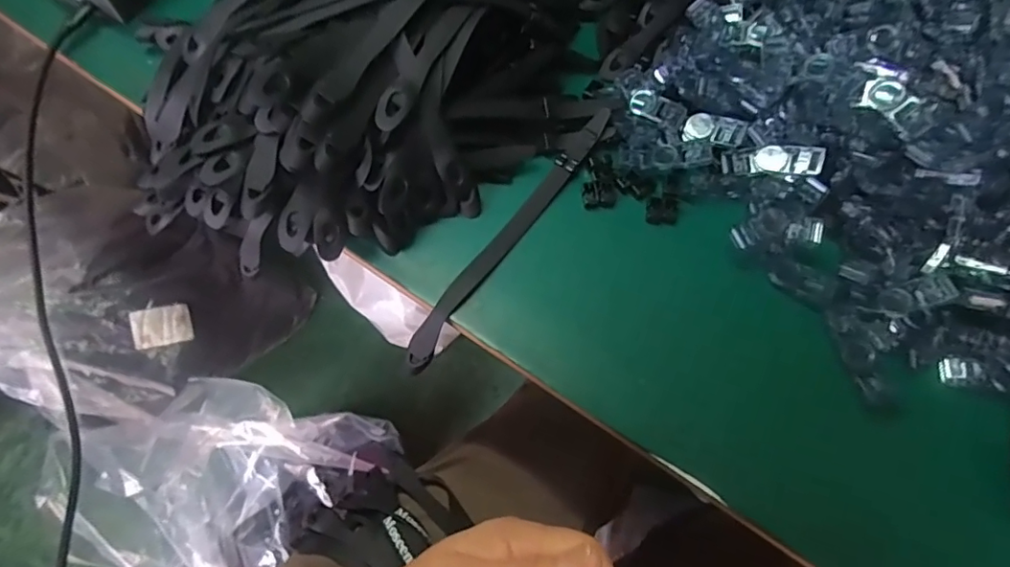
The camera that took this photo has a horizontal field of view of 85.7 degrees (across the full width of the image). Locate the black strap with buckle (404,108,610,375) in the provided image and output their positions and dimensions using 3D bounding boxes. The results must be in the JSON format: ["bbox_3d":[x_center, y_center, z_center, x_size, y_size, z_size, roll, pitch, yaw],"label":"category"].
[{"bbox_3d":[0.004,-0.032,0.359,0.015,0.044,0.211,34,69,12],"label":"black strap with buckle"}]

